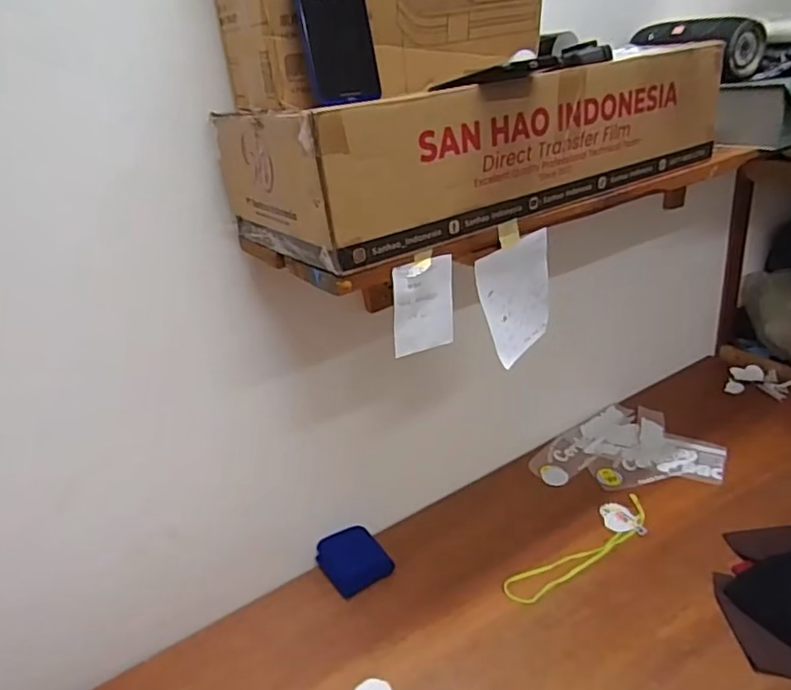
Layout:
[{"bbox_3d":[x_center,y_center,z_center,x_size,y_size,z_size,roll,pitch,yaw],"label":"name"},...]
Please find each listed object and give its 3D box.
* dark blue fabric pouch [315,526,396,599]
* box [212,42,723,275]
[{"bbox_3d":[-0.078,0.398,1.119,0.109,0.051,0.113,-22,31,-26],"label":"dark blue fabric pouch"},{"bbox_3d":[0.114,-0.280,0.804,0.616,0.147,0.281,-21,30,-27],"label":"box"}]

